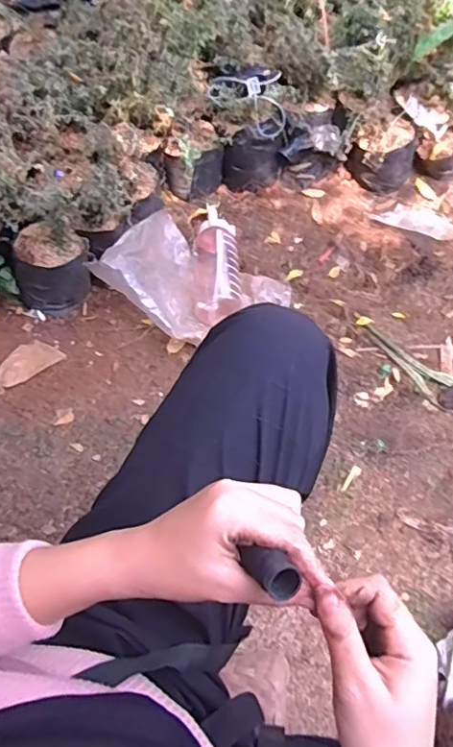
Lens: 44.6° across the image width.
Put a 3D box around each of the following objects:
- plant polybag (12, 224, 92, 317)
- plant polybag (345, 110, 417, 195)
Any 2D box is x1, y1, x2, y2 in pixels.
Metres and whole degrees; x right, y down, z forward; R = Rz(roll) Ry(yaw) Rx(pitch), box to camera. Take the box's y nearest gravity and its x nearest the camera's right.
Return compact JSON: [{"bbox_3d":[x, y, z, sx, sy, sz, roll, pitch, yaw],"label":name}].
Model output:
[{"bbox_3d":[-0.373,-0.227,1.211,0.146,0.160,0.149,-1,69,2],"label":"plant polybag"},{"bbox_3d":[0.405,-0.577,1.431,0.163,0.173,0.144,16,71,8],"label":"plant polybag"}]

